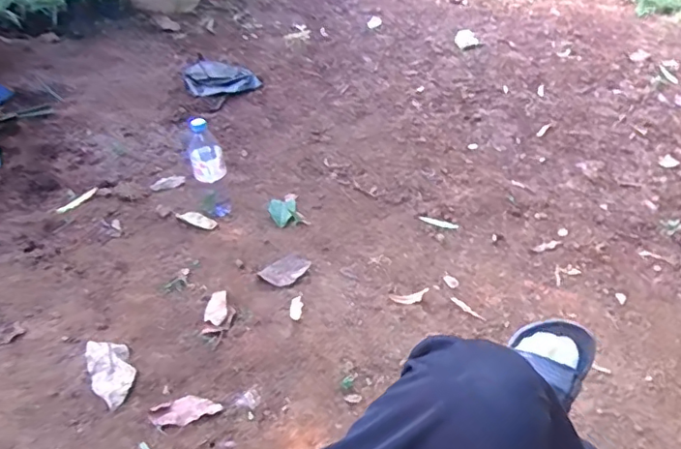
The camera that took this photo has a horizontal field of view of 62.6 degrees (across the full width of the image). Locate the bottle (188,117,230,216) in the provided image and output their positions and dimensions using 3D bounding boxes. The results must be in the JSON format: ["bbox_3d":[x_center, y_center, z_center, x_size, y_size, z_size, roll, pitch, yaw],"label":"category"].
[{"bbox_3d":[-0.294,-0.123,1.253,0.078,0.210,0.087,-10,42,-11],"label":"bottle"}]

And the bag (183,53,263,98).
[{"bbox_3d":[-0.383,-0.482,1.813,0.237,0.045,0.190,-11,40,-15],"label":"bag"}]

